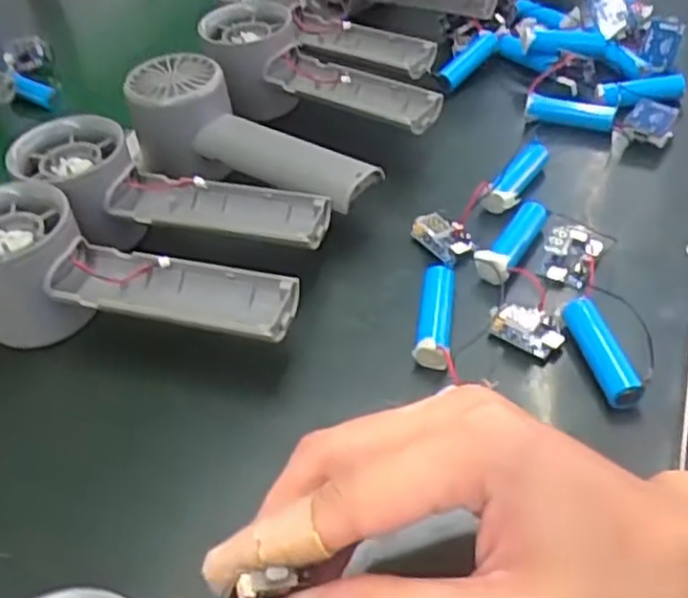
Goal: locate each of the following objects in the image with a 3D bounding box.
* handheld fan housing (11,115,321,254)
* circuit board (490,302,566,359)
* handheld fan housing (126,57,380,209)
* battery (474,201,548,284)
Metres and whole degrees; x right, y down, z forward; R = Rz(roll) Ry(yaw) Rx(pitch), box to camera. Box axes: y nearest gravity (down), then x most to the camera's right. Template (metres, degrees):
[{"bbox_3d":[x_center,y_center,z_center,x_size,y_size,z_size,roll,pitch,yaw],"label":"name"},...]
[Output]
[{"bbox_3d":[-0.088,-0.051,0.362,0.154,0.041,0.058,10,46,18],"label":"handheld fan housing"},{"bbox_3d":[0.080,0.013,0.322,0.029,0.009,0.018,25,52,30],"label":"circuit board"},{"bbox_3d":[-0.054,-0.086,0.400,0.154,0.045,0.059,24,52,29],"label":"handheld fan housing"},{"bbox_3d":[0.081,-0.029,0.357,0.016,0.019,0.048,21,50,27],"label":"battery"}]

